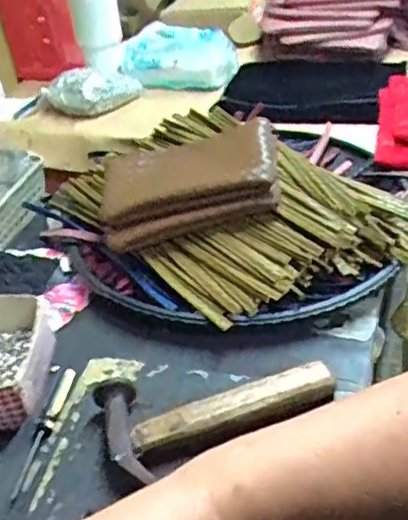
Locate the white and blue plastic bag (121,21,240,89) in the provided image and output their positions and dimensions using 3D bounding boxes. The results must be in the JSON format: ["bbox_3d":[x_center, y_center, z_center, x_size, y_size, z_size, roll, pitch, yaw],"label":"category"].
[{"bbox_3d":[-0.050,-0.393,1.144,0.219,0.111,0.052,8,39,17],"label":"white and blue plastic bag"}]

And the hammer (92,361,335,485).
[{"bbox_3d":[0.011,0.124,0.518,0.195,0.036,0.109,-18,37,-13],"label":"hammer"}]

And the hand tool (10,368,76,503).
[{"bbox_3d":[-0.139,0.147,0.519,0.015,0.017,0.127,5,38,17],"label":"hand tool"}]

